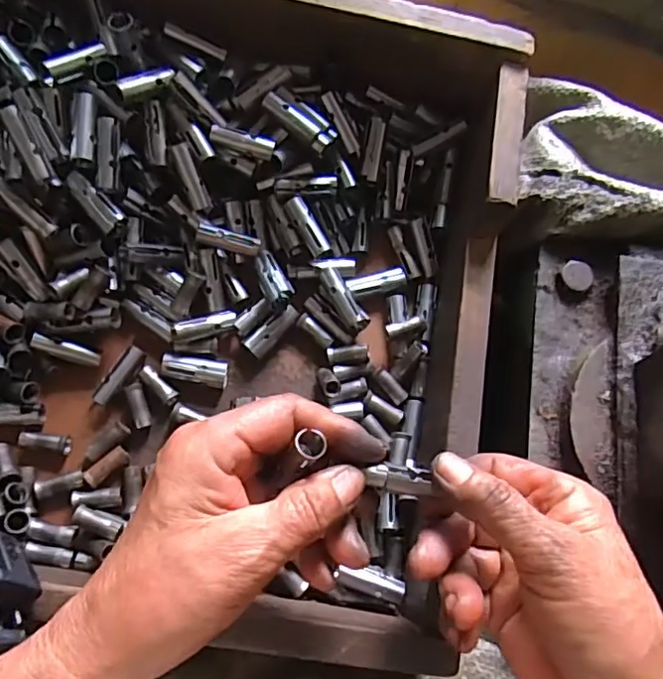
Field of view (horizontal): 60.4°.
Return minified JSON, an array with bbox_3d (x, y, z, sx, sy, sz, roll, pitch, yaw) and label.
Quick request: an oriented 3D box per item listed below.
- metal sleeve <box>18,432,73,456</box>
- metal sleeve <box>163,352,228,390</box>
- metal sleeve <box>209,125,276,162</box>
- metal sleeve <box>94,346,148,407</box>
[{"bbox_3d":[-0.155,0.055,0.309,0.026,0.008,0.010,14,72,-18],"label":"metal sleeve"},{"bbox_3d":[-0.078,0.017,0.330,0.036,0.015,0.017,11,73,1],"label":"metal sleeve"},{"bbox_3d":[-0.051,-0.112,0.325,0.036,0.009,0.011,11,73,1],"label":"metal sleeve"},{"bbox_3d":[-0.120,0.021,0.323,0.011,0.007,0.037,30,74,7],"label":"metal sleeve"}]

